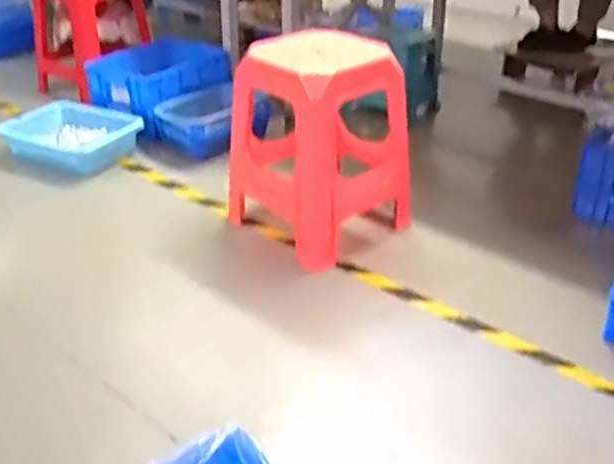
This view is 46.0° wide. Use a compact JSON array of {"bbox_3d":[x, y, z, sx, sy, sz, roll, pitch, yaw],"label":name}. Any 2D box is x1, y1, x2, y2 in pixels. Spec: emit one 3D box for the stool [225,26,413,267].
[{"bbox_3d":[0.035,-0.242,1.795,0.384,0.495,0.384,25,39,35],"label":"stool"}]

